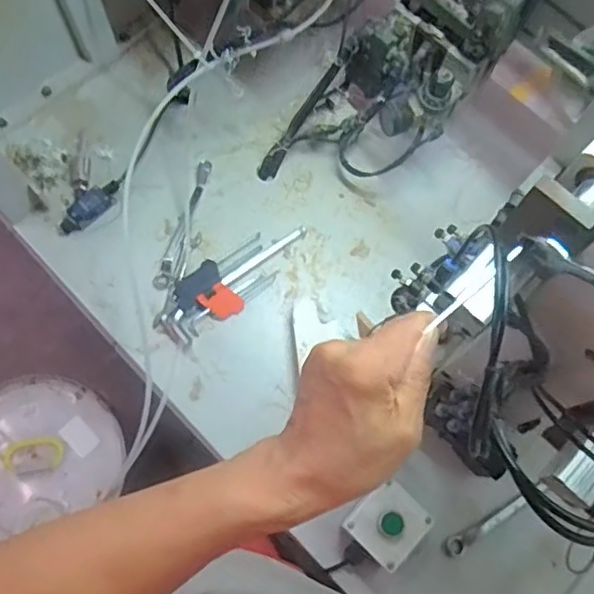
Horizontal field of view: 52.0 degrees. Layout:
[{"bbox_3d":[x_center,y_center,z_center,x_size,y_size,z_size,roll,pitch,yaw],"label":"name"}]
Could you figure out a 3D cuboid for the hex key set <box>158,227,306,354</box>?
[{"bbox_3d":[-0.089,-0.031,0.817,0.083,0.025,0.223,43,75,12],"label":"hex key set"}]

